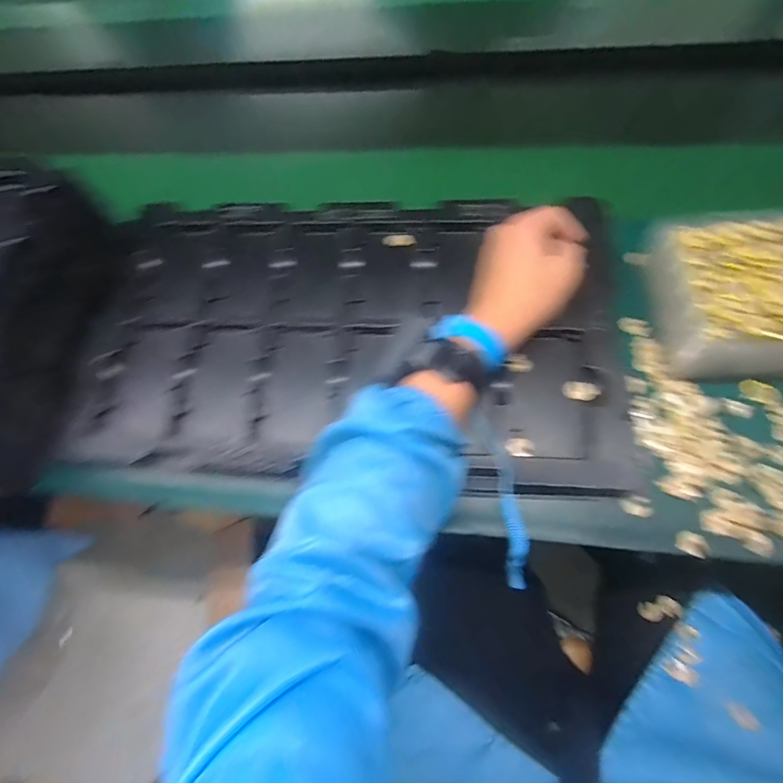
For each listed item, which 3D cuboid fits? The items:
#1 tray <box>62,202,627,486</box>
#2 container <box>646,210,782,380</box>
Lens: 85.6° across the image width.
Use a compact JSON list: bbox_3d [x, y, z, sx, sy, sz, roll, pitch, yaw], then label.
[{"bbox_3d":[-0.043,-0.067,0.445,0.541,0.027,0.313,3,69,4],"label":"tray"},{"bbox_3d":[0.343,-0.089,0.395,0.177,0.067,0.148,-1,68,4],"label":"container"}]

